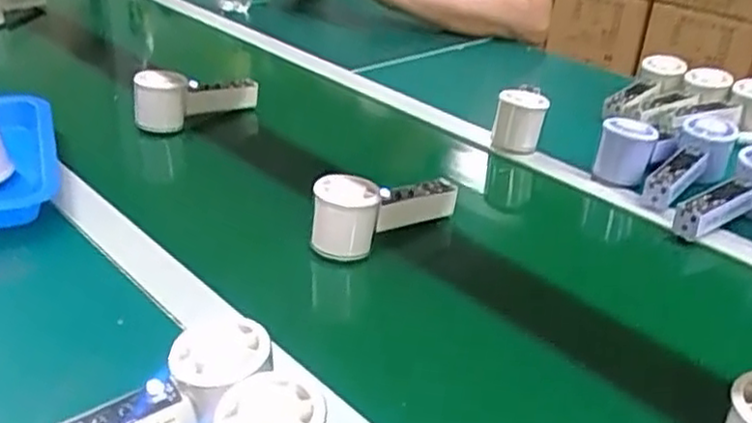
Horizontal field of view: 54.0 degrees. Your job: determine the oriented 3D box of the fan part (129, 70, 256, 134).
[{"bbox_3d":[-0.208,-0.137,0.868,0.154,0.060,0.046,-14,35,-29],"label":"fan part"}]

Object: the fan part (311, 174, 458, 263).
[{"bbox_3d":[0.005,-0.008,0.656,0.055,0.060,0.141,24,35,34],"label":"fan part"}]

